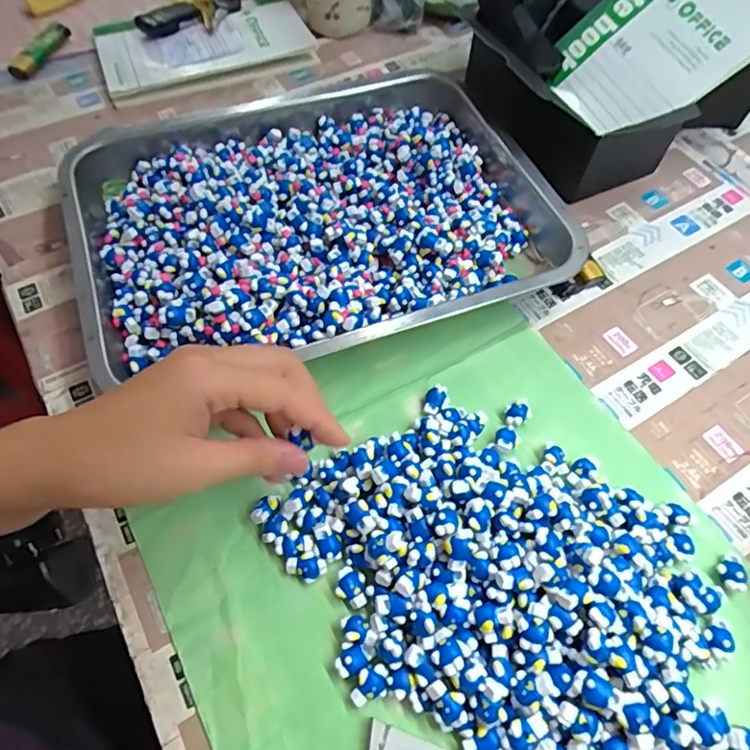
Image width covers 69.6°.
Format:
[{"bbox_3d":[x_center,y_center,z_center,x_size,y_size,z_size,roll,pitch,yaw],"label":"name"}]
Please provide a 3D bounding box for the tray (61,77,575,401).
[{"bbox_3d":[-0.045,-0.127,0.425,0.366,0.045,0.278,-16,60,-10],"label":"tray"}]

